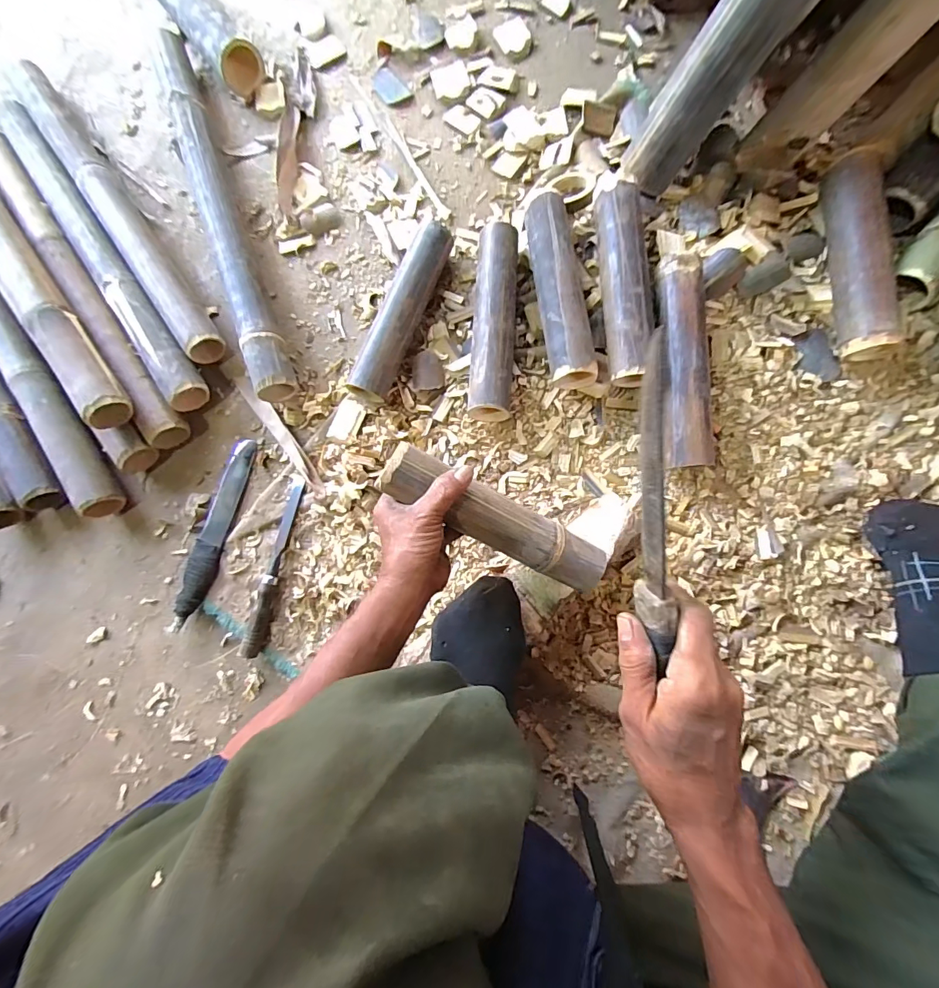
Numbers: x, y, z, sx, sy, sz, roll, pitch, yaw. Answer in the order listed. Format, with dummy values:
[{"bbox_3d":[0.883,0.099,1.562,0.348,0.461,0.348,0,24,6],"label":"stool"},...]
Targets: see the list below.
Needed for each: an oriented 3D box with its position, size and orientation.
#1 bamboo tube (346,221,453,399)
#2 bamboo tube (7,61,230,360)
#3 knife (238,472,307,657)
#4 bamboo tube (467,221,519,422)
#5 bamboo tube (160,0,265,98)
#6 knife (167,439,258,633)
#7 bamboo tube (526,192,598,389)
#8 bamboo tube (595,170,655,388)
[{"bbox_3d":[-0.093,-0.254,0.614,0.050,0.059,0.266,21,85,8],"label":"bamboo tube"},{"bbox_3d":[-0.560,-0.451,0.691,0.057,0.057,0.616,-36,80,0],"label":"bamboo tube"},{"bbox_3d":[-0.269,0.095,0.598,0.025,0.025,0.245,11,83,7],"label":"knife"},{"bbox_3d":[0.035,-0.233,0.597,0.054,0.059,0.274,3,82,6],"label":"bamboo tube"},{"bbox_3d":[-0.435,-0.771,0.716,0.077,0.076,0.254,-40,80,-1],"label":"bamboo tube"},{"bbox_3d":[-0.365,0.054,0.621,0.041,0.022,0.277,12,84,7],"label":"knife"},{"bbox_3d":[0.119,-0.268,0.589,0.054,0.068,0.253,-10,81,4],"label":"bamboo tube"},{"bbox_3d":[0.201,-0.287,0.578,0.056,0.063,0.291,-3,82,5],"label":"bamboo tube"}]

